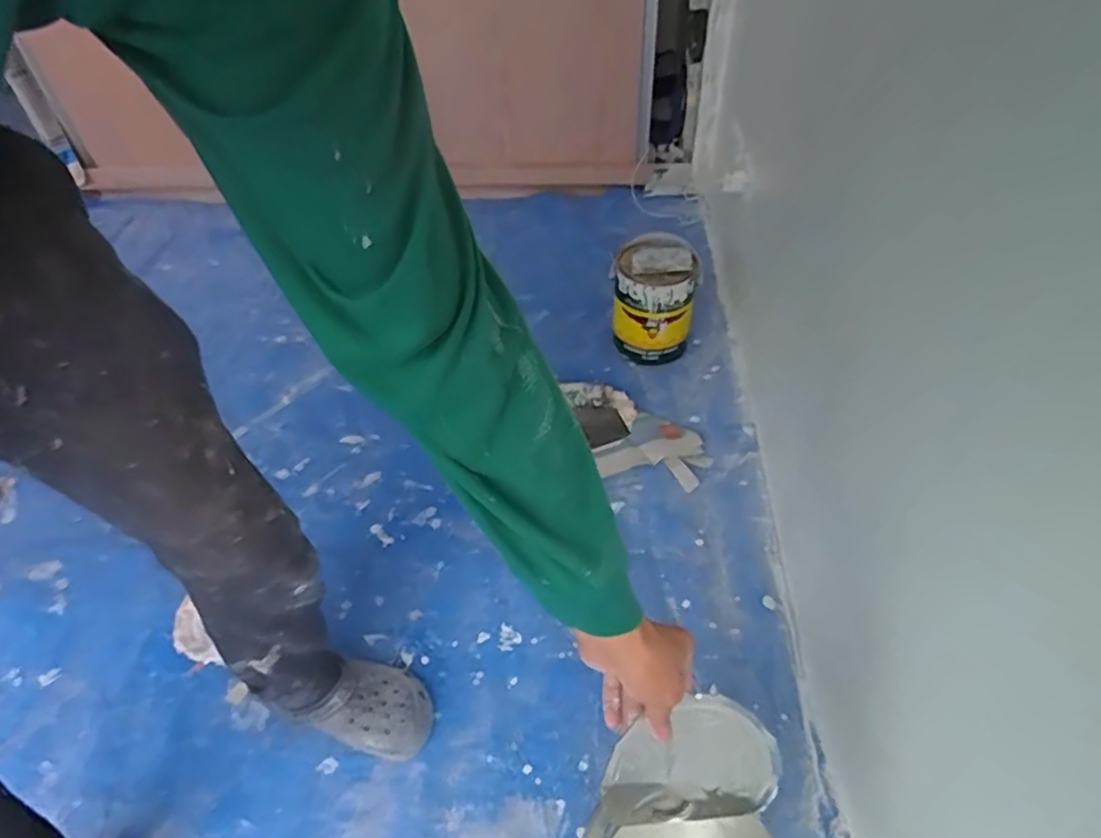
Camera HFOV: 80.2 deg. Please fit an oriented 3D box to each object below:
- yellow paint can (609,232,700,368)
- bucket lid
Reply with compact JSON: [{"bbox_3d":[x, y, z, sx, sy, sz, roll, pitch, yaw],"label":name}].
[{"bbox_3d":[0.210,-0.245,1.357,0.162,0.223,0.178,-2,45,2],"label":"yellow paint can"},{"bbox_3d":[0.120,0.297,0.555,0.149,0.127,0.018,-2,18,-9],"label":"bucket lid"}]

